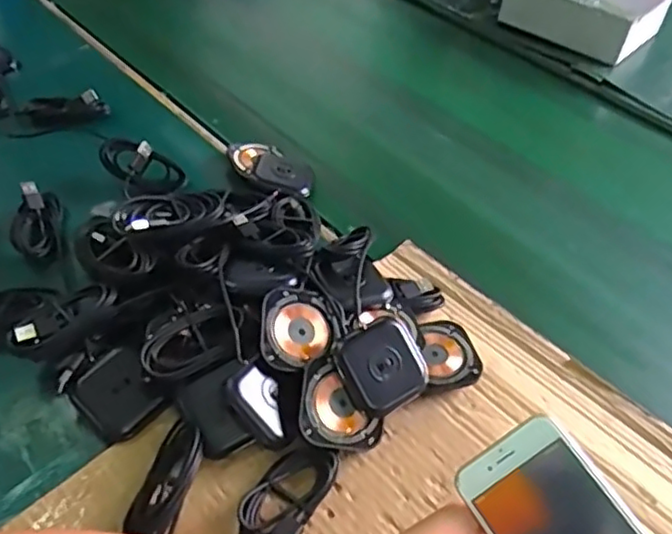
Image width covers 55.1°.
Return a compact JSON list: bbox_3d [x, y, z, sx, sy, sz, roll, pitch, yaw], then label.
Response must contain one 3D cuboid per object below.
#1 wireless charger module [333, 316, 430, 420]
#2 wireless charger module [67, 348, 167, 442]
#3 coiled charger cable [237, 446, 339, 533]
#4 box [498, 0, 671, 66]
[{"bbox_3d":[0.033,0.069,0.439,0.060,0.012,0.056,-25,85,-19],"label":"wireless charger module"},{"bbox_3d":[-0.149,0.087,0.442,0.056,0.010,0.051,43,75,15],"label":"wireless charger module"},{"bbox_3d":[-0.030,0.144,0.401,0.040,0.018,0.073,26,52,18],"label":"coiled charger cable"},{"bbox_3d":[0.325,-0.342,0.835,0.181,0.055,0.169,32,52,24],"label":"box"}]

